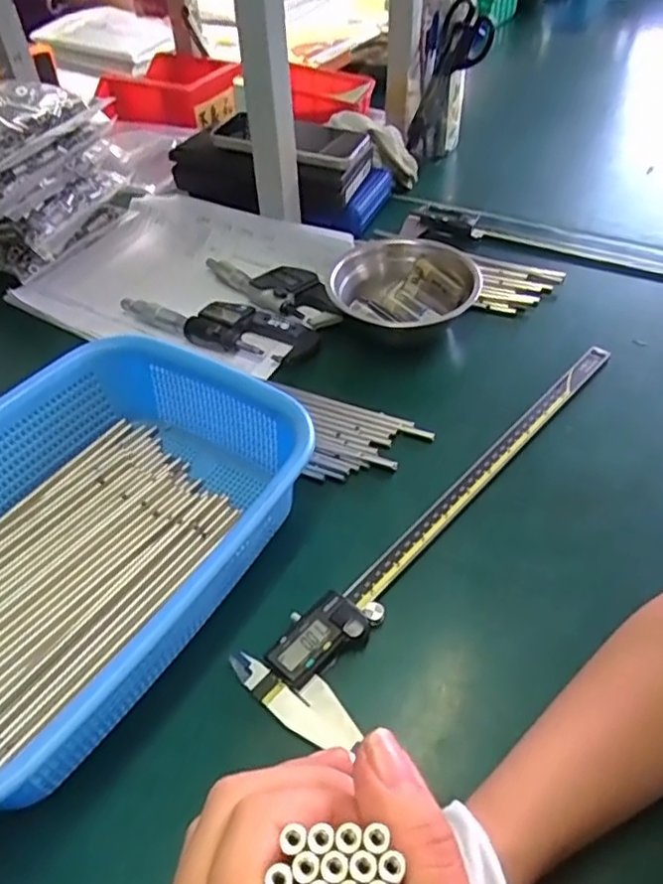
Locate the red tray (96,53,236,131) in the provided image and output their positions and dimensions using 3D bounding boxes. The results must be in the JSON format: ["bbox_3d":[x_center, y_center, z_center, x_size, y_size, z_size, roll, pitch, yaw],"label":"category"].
[{"bbox_3d":[-0.210,-0.455,0.840,0.156,0.048,0.124,17,49,17],"label":"red tray"}]

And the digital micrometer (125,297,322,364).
[{"bbox_3d":[-0.101,-0.107,0.582,0.186,0.019,0.053,15,49,17],"label":"digital micrometer"}]

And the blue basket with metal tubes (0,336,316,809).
[{"bbox_3d":[-0.166,0.055,0.395,0.207,0.067,0.281,24,52,23],"label":"blue basket with metal tubes"}]

